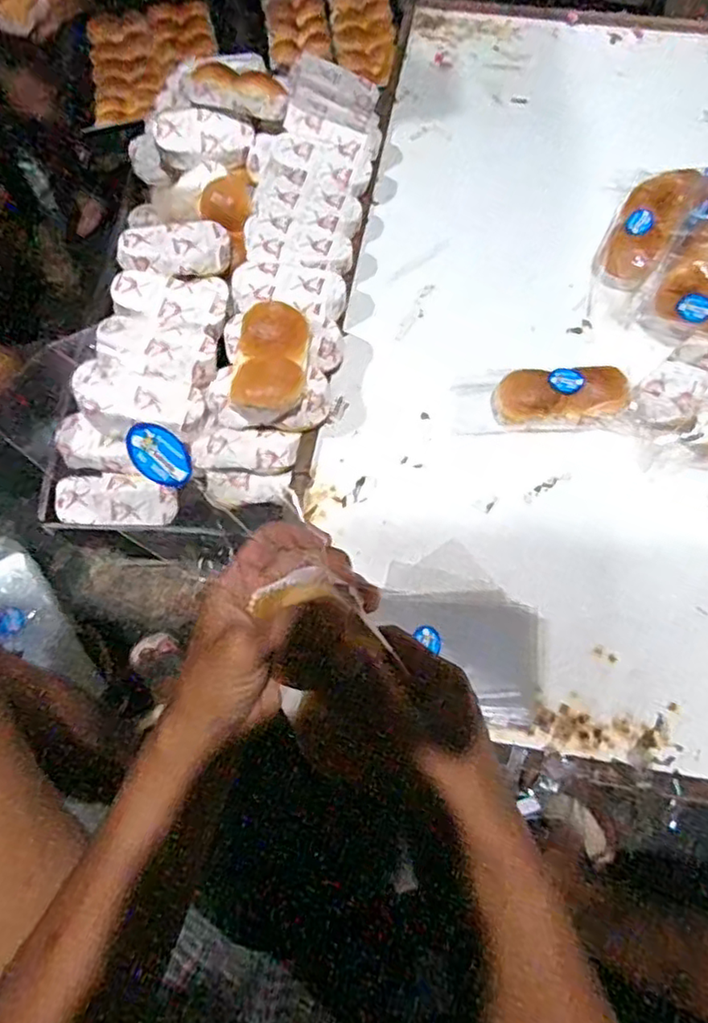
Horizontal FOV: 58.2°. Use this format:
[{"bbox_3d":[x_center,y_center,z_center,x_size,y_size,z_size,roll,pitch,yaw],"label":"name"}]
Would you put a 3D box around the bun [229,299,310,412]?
[{"bbox_3d":[-0.090,-0.173,0.697,0.074,0.042,0.123,1,65,4],"label":"bun"}]

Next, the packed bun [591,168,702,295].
[{"bbox_3d":[0.370,-0.364,0.802,0.080,0.048,0.168,35,100,18],"label":"packed bun"}]

